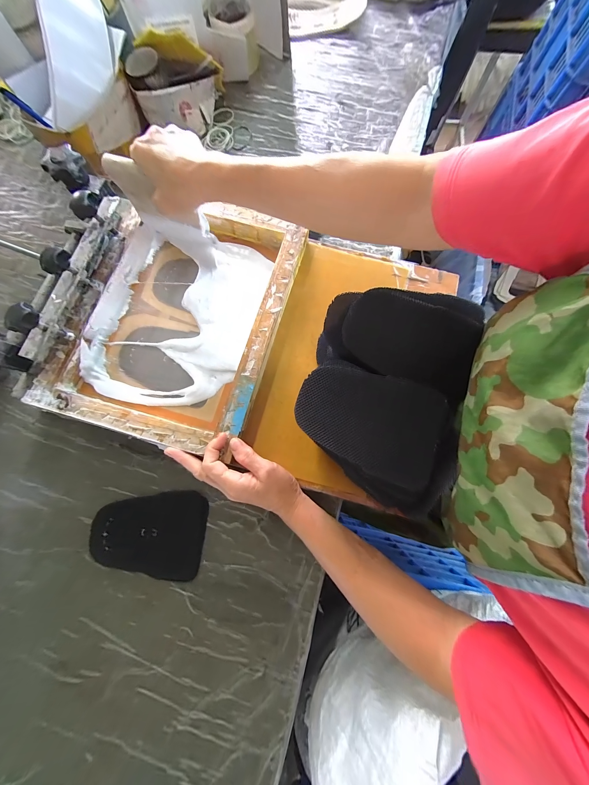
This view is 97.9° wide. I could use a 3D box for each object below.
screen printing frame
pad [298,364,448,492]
[{"bbox_3d":[-0.160,-0.111,0.360,0.267,0.038,0.339,15,78,4],"label":"screen printing frame"},{"bbox_3d":[0.075,0.026,0.265,0.143,0.008,0.100,20,78,5],"label":"pad"}]

